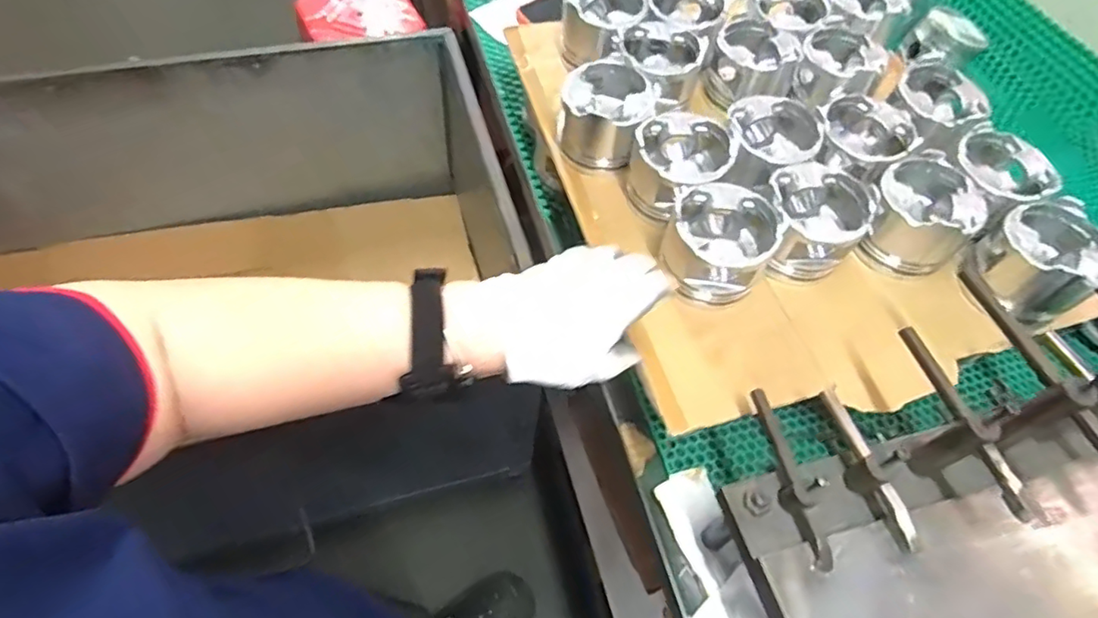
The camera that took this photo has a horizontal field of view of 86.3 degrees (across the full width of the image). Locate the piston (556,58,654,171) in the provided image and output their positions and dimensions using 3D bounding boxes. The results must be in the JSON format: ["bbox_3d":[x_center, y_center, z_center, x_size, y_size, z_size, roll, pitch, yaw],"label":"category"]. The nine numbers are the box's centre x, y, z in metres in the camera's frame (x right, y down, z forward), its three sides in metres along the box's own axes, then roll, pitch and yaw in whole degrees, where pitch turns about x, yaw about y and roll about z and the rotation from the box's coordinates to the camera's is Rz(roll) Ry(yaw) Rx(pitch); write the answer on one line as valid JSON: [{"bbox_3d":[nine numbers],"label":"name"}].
[{"bbox_3d":[0.063,-0.216,0.660,0.094,0.070,0.103,14,58,4],"label":"piston"}]

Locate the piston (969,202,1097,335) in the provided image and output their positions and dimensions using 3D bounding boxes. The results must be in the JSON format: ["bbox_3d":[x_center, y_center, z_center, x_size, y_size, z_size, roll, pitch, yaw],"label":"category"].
[{"bbox_3d":[0.492,-0.046,0.589,0.101,0.072,0.101,-26,63,-19],"label":"piston"}]

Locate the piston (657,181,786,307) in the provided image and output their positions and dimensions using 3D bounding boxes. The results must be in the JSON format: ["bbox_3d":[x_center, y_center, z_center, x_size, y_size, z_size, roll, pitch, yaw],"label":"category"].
[{"bbox_3d":[0.163,-0.064,0.574,0.094,0.085,0.091,2,58,-3],"label":"piston"}]

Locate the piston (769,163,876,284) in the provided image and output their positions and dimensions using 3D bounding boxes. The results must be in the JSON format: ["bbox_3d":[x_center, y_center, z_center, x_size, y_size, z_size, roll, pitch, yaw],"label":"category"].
[{"bbox_3d":[0.270,-0.089,0.599,0.094,0.080,0.095,2,58,-3],"label":"piston"}]

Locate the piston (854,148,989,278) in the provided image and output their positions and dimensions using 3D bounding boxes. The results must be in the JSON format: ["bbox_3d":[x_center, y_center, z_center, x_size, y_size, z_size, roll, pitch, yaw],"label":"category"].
[{"bbox_3d":[0.383,-0.095,0.613,0.104,0.075,0.105,41,64,19],"label":"piston"}]

